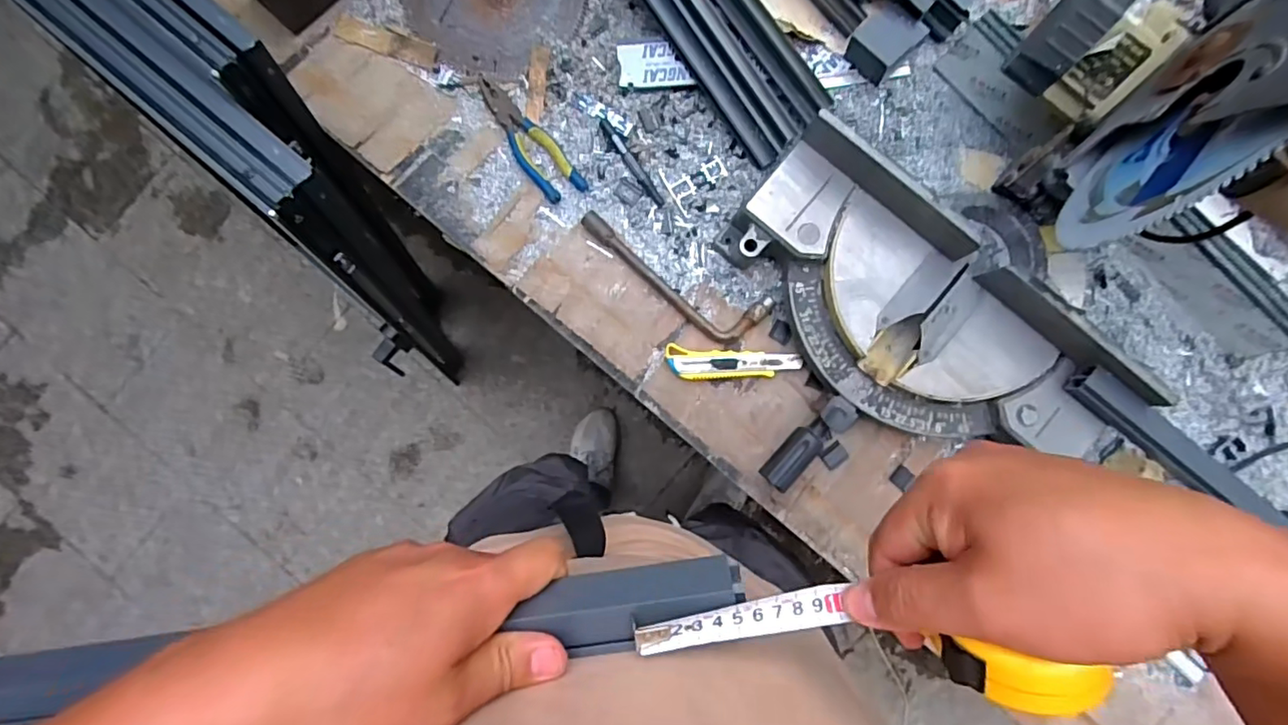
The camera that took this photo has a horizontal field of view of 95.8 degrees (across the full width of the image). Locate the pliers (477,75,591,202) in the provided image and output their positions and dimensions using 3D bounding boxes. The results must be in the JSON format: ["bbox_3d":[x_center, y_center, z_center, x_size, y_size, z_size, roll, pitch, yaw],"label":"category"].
[{"bbox_3d":[-0.155,-0.289,0.756,0.055,0.013,0.199,-40,88,-1],"label":"pliers"}]

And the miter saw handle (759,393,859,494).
[{"bbox_3d":[0.209,0.109,0.702,0.081,0.075,0.131,43,88,2],"label":"miter saw handle"}]

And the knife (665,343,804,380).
[{"bbox_3d":[0.112,0.005,0.727,0.167,0.019,0.040,5,88,1],"label":"knife"}]

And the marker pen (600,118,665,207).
[{"bbox_3d":[-0.016,-0.257,0.749,0.014,0.007,0.133,-35,88,-1],"label":"marker pen"}]

